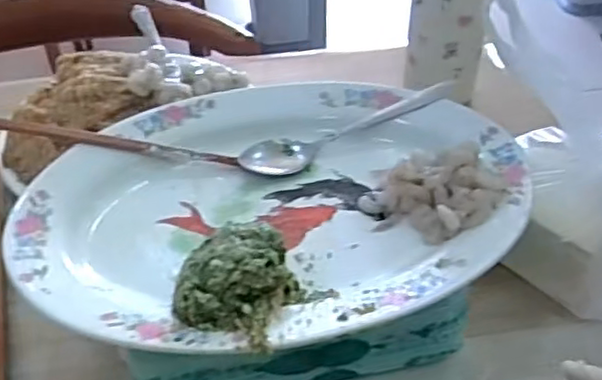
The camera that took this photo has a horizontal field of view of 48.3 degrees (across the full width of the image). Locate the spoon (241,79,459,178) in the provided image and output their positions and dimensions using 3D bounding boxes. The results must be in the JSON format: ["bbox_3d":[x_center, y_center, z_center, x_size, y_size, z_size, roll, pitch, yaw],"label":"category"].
[{"bbox_3d":[0.039,-0.047,0.512,0.174,0.028,0.030,-18,46,-17],"label":"spoon"}]

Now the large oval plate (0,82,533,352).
[{"bbox_3d":[-0.017,0.006,0.460,0.342,0.037,0.250,-17,46,-17],"label":"large oval plate"}]

